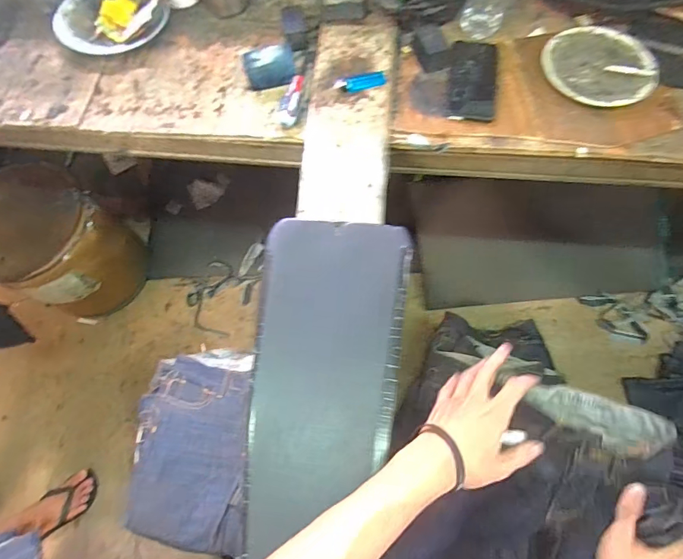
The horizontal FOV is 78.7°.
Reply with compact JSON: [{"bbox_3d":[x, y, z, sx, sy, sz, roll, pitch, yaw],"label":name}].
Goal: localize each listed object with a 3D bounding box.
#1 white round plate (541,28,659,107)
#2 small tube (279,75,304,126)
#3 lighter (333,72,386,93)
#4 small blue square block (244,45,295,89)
[{"bbox_3d":[0.424,-0.358,0.692,0.171,0.024,0.151,11,70,6],"label":"white round plate"},{"bbox_3d":[-0.082,-0.296,0.679,0.035,0.035,0.090,5,69,3],"label":"small tube"},{"bbox_3d":[0.030,-0.322,0.682,0.084,0.010,0.023,-10,69,-2],"label":"lighter"},{"bbox_3d":[-0.118,-0.350,0.693,0.082,0.049,0.048,-13,69,-3],"label":"small blue square block"}]

